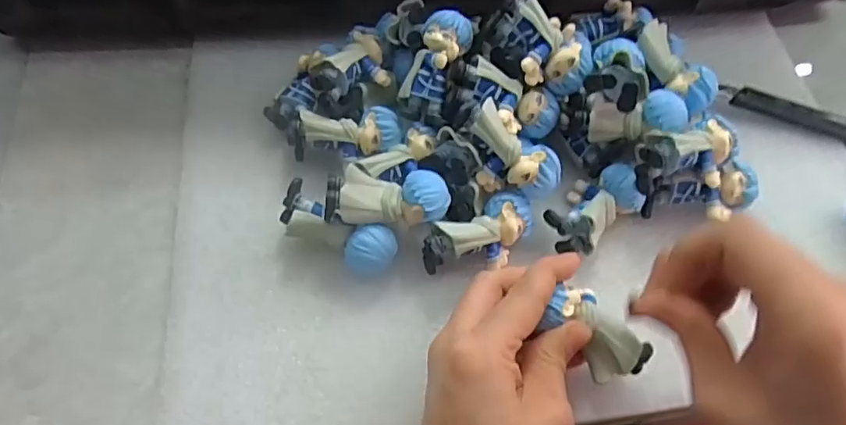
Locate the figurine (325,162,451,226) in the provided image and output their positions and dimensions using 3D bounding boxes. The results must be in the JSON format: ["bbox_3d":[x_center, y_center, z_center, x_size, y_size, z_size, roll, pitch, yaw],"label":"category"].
[{"bbox_3d":[-0.018,-0.008,0.293,0.061,0.021,0.025,-3,61,-4],"label":"figurine"}]

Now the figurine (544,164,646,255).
[{"bbox_3d":[0.092,-0.002,0.319,0.053,0.028,0.033,-37,69,-20],"label":"figurine"}]

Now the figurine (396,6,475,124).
[{"bbox_3d":[0.006,-0.080,0.318,0.026,0.022,0.060,22,102,10],"label":"figurine"}]

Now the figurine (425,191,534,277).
[{"bbox_3d":[0.031,0.013,0.304,0.060,0.031,0.027,-29,66,-17],"label":"figurine"}]

